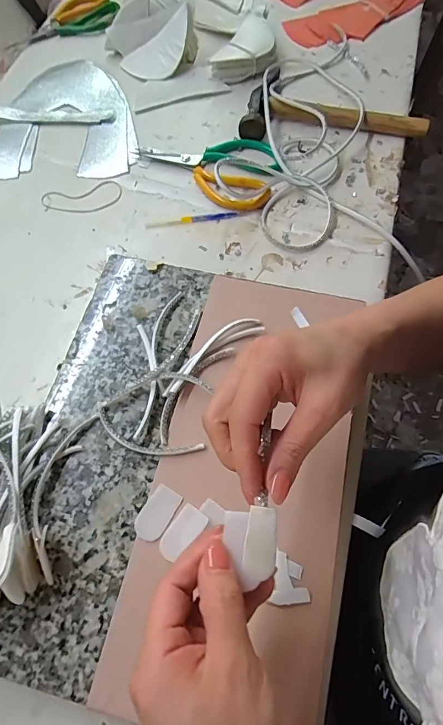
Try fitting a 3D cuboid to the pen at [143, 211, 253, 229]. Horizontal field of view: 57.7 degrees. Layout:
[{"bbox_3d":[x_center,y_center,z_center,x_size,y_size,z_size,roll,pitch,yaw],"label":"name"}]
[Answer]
[{"bbox_3d":[-0.027,-0.174,0.484,0.129,0.005,0.010,-8,67,-2],"label":"pen"}]

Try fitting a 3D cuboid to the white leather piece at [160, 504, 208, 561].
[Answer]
[{"bbox_3d":[-0.032,0.136,0.322,0.023,0.004,0.042,28,70,27],"label":"white leather piece"}]

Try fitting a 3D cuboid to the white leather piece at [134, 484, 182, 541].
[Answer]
[{"bbox_3d":[-0.054,0.124,0.331,0.024,0.004,0.042,30,71,14],"label":"white leather piece"}]

